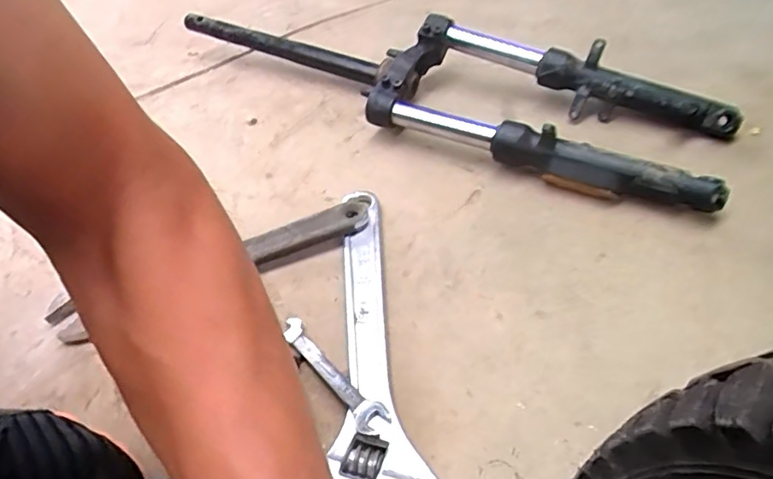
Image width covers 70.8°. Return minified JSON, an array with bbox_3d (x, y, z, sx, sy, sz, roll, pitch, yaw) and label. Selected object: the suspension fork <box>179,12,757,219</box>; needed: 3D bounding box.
[{"bbox_3d":[0.046,-0.200,0.663,0.693,0.065,0.191,25,55,26],"label":"suspension fork"}]

